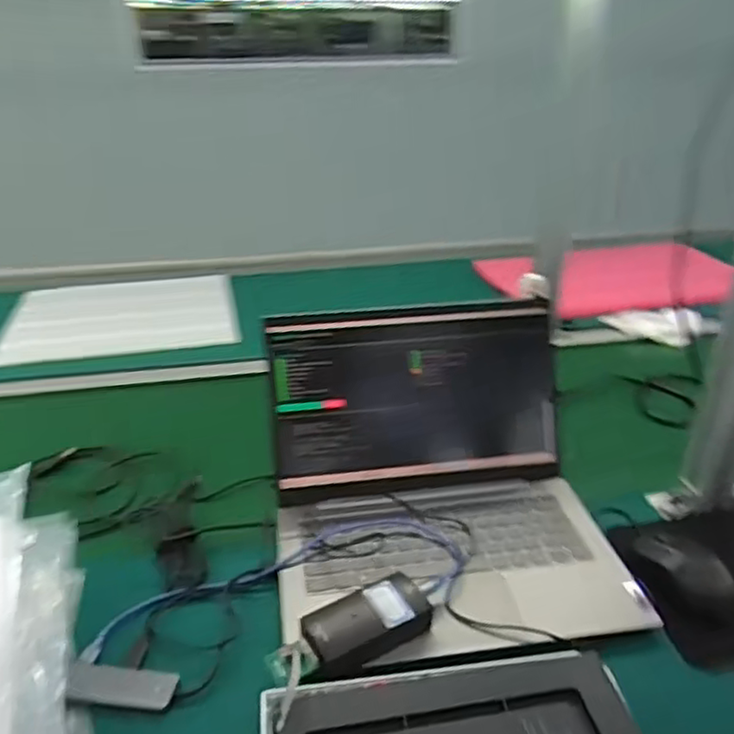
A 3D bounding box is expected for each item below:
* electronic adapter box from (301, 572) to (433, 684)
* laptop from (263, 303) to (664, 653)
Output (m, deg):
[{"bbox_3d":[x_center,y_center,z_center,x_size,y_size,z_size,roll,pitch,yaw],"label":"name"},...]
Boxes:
[{"bbox_3d":[-0.001,0.218,0.577,0.118,0.029,0.057,-20,30,-29],"label":"electronic adapter box"},{"bbox_3d":[0.069,0.093,0.670,0.322,0.168,0.281,-6,26,-6],"label":"laptop"}]

